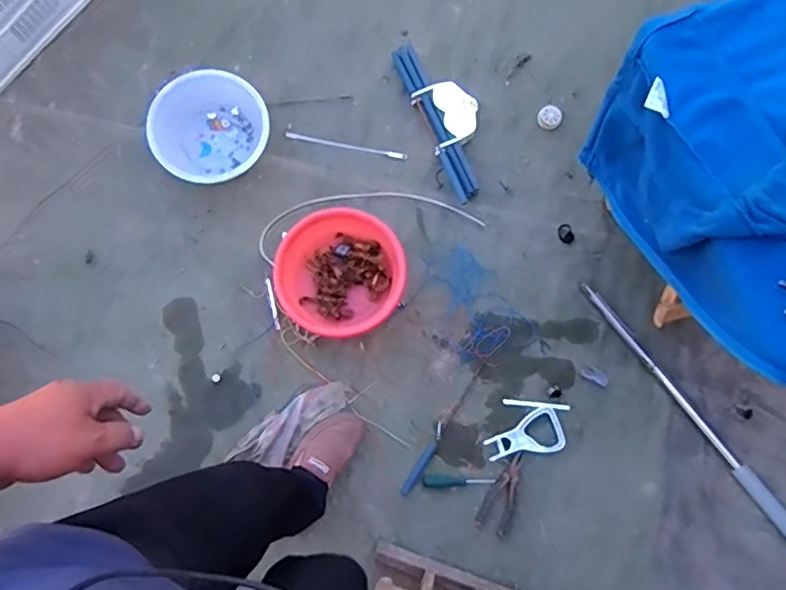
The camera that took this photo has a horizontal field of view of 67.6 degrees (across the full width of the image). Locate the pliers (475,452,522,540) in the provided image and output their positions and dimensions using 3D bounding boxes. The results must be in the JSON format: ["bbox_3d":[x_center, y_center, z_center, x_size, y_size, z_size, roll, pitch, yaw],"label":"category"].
[{"bbox_3d":[0.227,0.401,1.180,0.071,0.017,0.159,26,81,4],"label":"pliers"}]

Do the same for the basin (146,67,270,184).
[{"bbox_3d":[-0.404,-0.365,1.311,0.248,0.115,0.246,0,80,0],"label":"basin"}]

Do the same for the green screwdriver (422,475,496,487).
[{"bbox_3d":[0.132,0.380,1.198,0.143,0.027,0.022,-2,80,-1],"label":"green screwdriver"}]

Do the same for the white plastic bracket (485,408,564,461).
[{"bbox_3d":[0.276,0.301,1.201,0.160,0.014,0.090,-30,81,-5],"label":"white plastic bracket"}]

